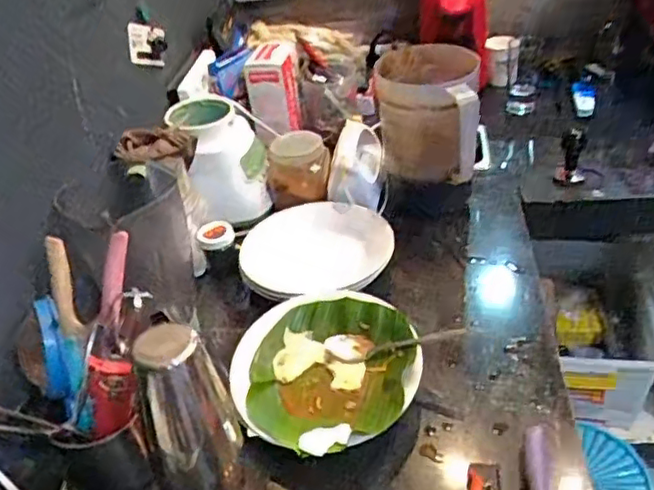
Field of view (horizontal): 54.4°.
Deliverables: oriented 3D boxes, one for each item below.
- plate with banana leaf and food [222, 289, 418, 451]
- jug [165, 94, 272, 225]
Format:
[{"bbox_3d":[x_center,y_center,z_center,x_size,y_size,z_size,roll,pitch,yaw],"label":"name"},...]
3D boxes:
[{"bbox_3d":[0.001,0.159,0.772,0.222,0.071,0.219,-4,36,3],"label":"plate with banana leaf and food"},{"bbox_3d":[-0.175,-0.146,1.082,0.143,0.171,0.193,-17,38,-12],"label":"jug"}]

